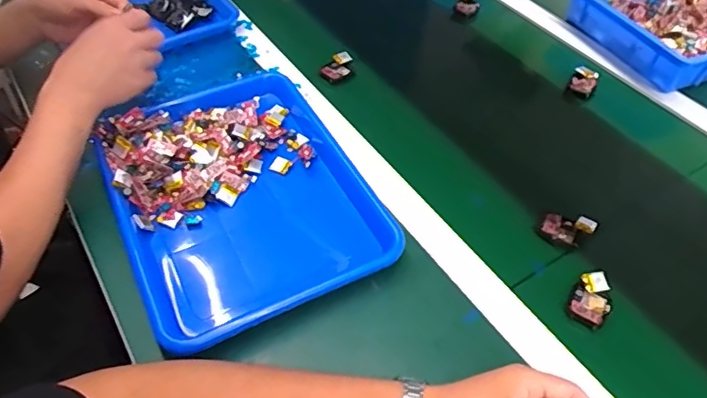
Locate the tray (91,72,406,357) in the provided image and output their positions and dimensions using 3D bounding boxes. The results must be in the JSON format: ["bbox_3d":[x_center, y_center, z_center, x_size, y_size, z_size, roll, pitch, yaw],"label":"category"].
[{"bbox_3d":[-0.120,-0.009,0.582,0.257,0.045,0.314,-21,53,-19],"label":"tray"}]

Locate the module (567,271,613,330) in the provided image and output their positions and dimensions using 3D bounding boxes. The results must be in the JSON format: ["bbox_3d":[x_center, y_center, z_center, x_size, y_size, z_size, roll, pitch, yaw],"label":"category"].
[{"bbox_3d":[0.237,0.098,0.529,0.037,0.015,0.057,23,52,17],"label":"module"}]

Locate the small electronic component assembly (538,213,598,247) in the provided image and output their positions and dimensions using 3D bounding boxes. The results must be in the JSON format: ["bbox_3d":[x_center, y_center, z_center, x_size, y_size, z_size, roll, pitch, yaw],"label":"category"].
[{"bbox_3d":[0.235,0.032,0.588,0.050,0.012,0.048,31,55,23],"label":"small electronic component assembly"}]

